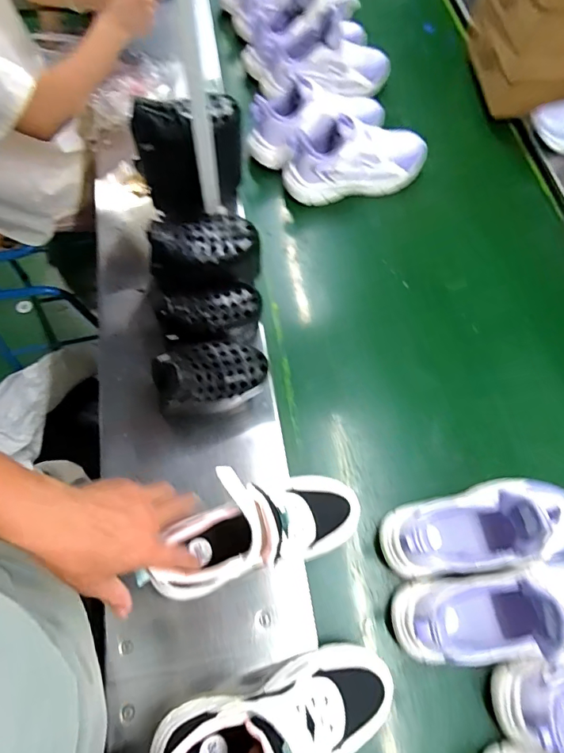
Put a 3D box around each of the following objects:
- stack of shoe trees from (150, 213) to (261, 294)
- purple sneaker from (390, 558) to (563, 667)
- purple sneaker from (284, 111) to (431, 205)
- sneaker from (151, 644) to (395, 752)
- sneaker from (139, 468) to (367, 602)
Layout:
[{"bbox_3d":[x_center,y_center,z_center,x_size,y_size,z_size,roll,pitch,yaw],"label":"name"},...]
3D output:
[{"bbox_3d":[-0.102,-0.173,0.602,0.141,0.083,0.075,-10,67,-8],"label":"stack of shoe trees"},{"bbox_3d":[0.265,0.251,0.481,0.258,0.105,0.093,-2,66,-4],"label":"purple sneaker"},{"bbox_3d":[0.129,-0.382,0.773,0.252,0.104,0.094,-11,67,-8],"label":"purple sneaker"},{"bbox_3d":[-0.001,0.325,0.419,0.234,0.125,0.082,-8,66,-15],"label":"sneaker"},{"bbox_3d":[-0.029,0.158,0.485,0.236,0.114,0.098,-16,68,-10],"label":"sneaker"}]

